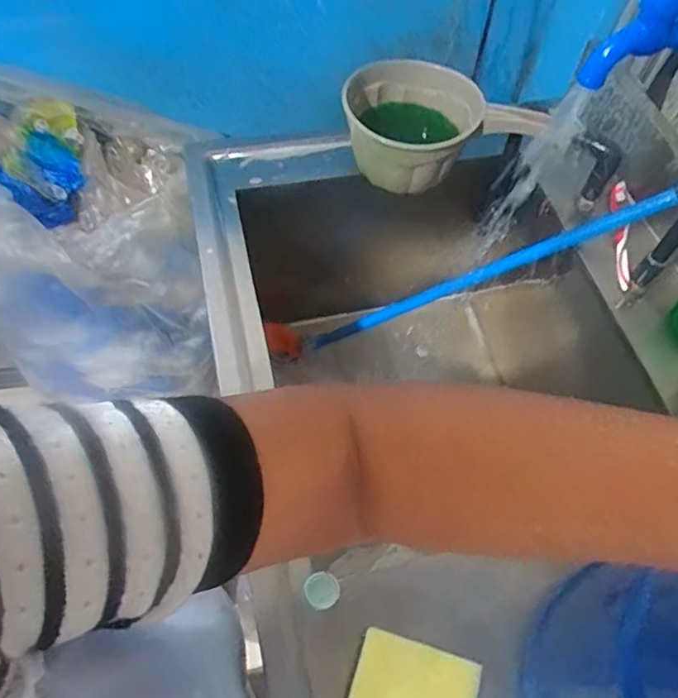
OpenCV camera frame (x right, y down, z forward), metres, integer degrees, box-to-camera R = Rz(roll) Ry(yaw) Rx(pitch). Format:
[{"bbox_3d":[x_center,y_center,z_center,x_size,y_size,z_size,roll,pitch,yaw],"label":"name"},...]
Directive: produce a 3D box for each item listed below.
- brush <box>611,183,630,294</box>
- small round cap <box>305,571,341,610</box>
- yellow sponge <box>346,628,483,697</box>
[{"bbox_3d":[0.382,-0.156,0.788,0.024,0.023,0.188,13,59,3],"label":"brush"},{"bbox_3d":[-0.015,0.222,0.540,0.030,0.010,0.030,2,59,-3],"label":"small round cap"},{"bbox_3d":[0.061,0.293,0.497,0.101,0.034,0.075,17,60,6],"label":"yellow sponge"}]

